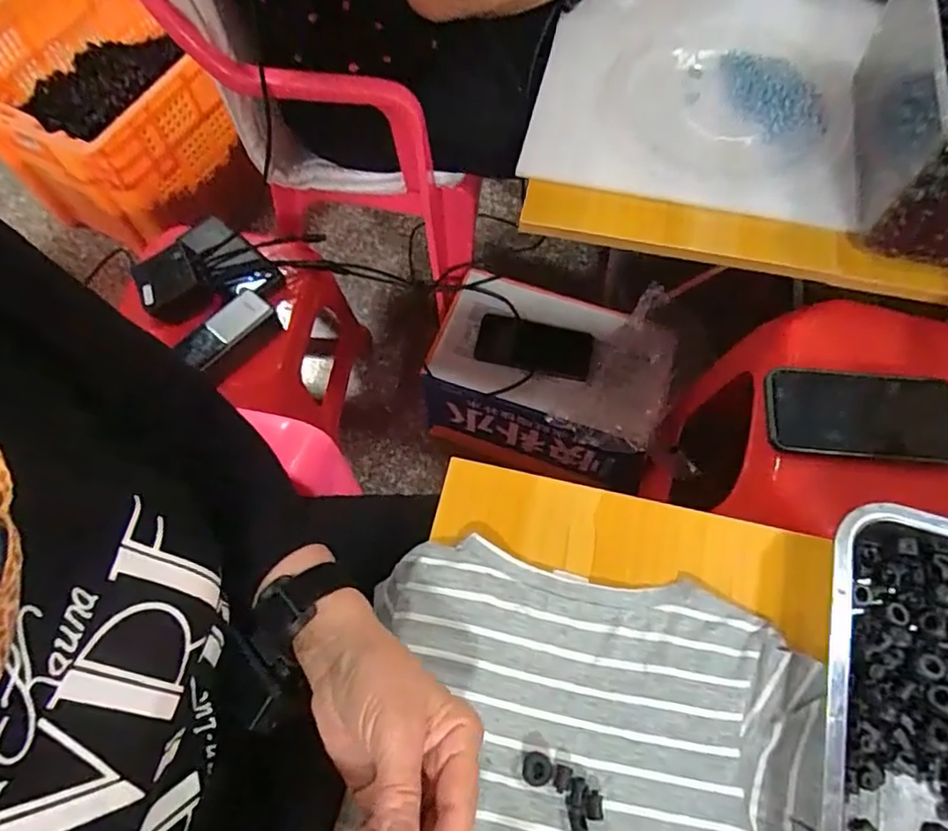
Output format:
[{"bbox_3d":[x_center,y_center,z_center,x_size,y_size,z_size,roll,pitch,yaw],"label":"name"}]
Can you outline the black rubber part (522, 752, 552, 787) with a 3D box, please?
[{"bbox_3d":[0.037,0.206,0.358,0.017,0.011,0.017,0,65,0],"label":"black rubber part"}]

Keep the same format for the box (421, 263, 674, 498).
[{"bbox_3d":[0.112,-0.053,0.944,0.335,0.179,0.221,19,67,9],"label":"box"}]

